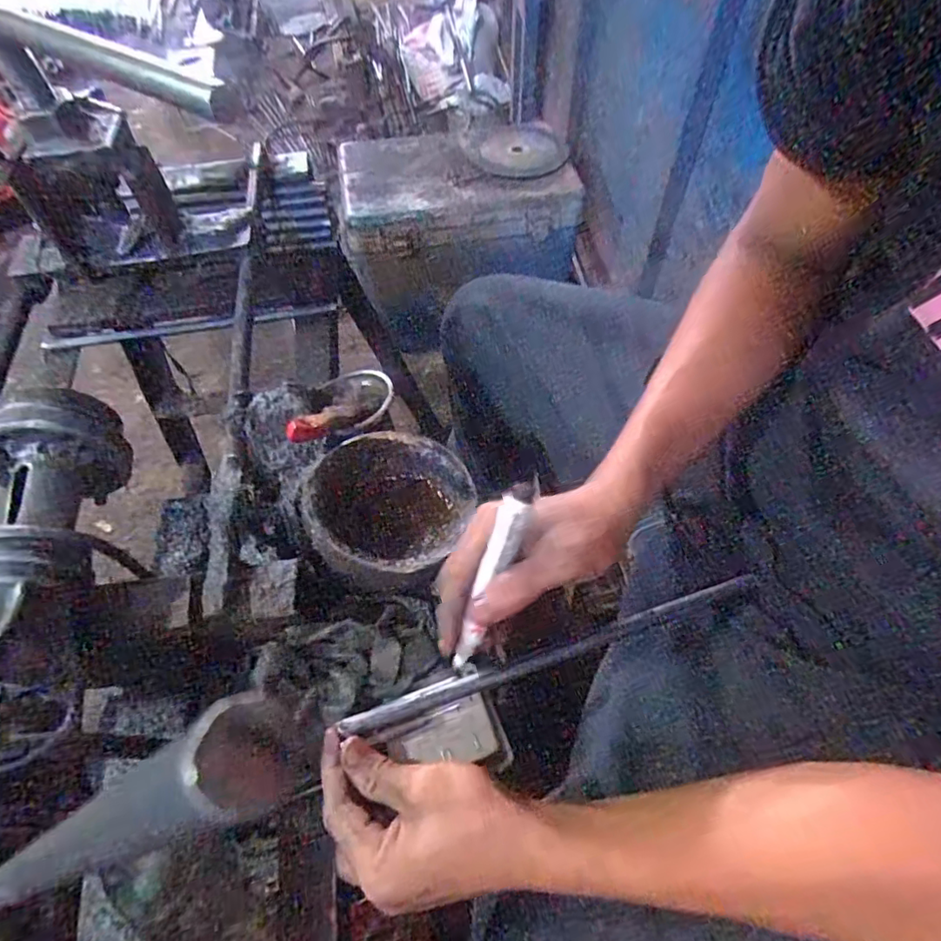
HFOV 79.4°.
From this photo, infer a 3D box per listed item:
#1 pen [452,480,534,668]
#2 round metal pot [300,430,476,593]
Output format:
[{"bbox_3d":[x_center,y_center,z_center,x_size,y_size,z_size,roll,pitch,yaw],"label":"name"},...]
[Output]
[{"bbox_3d":[0.012,0.065,0.337,0.012,0.016,0.126,20,103,13],"label":"pen"},{"bbox_3d":[-0.058,0.028,0.441,0.128,0.052,0.121,-1,60,1],"label":"round metal pot"}]

